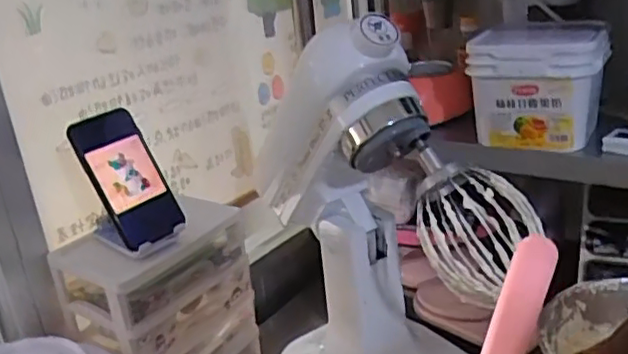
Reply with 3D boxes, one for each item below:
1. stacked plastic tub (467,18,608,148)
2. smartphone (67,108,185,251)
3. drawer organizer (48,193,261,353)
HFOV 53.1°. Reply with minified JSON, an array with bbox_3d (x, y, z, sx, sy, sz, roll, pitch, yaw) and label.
[{"bbox_3d":[0.319,-0.136,0.887,0.170,0.144,0.187,4,23,27],"label":"stacked plastic tub"},{"bbox_3d":[-0.210,0.000,0.715,0.080,0.154,0.016,-27,0,-43],"label":"smartphone"},{"bbox_3d":[-0.184,0.201,0.811,0.138,0.304,0.188,10,26,36],"label":"drawer organizer"}]

